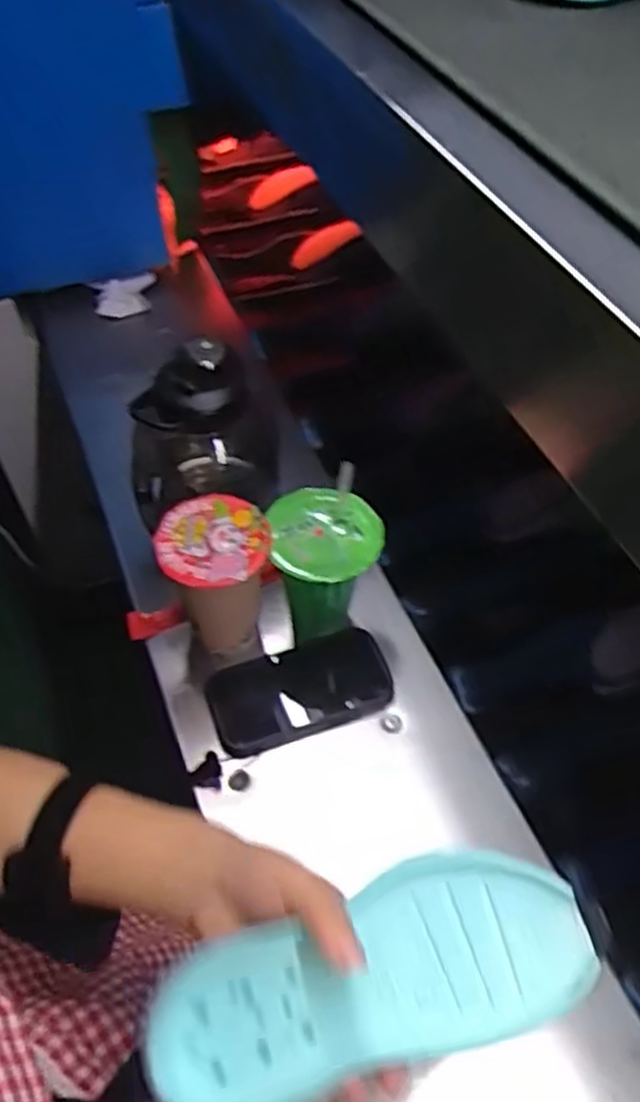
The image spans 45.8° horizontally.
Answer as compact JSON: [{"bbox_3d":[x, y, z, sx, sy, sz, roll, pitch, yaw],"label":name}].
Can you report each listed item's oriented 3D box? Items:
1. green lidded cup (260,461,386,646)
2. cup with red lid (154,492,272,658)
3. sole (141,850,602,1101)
[{"bbox_3d":[0.003,0.017,0.654,0.086,0.153,0.092,0,51,-1],"label":"green lidded cup"},{"bbox_3d":[-0.086,0.029,0.656,0.086,0.130,0.085,0,51,-1],"label":"cup with red lid"},{"bbox_3d":[0.023,0.201,0.356,0.204,0.025,0.076,-16,53,-6],"label":"sole"}]

